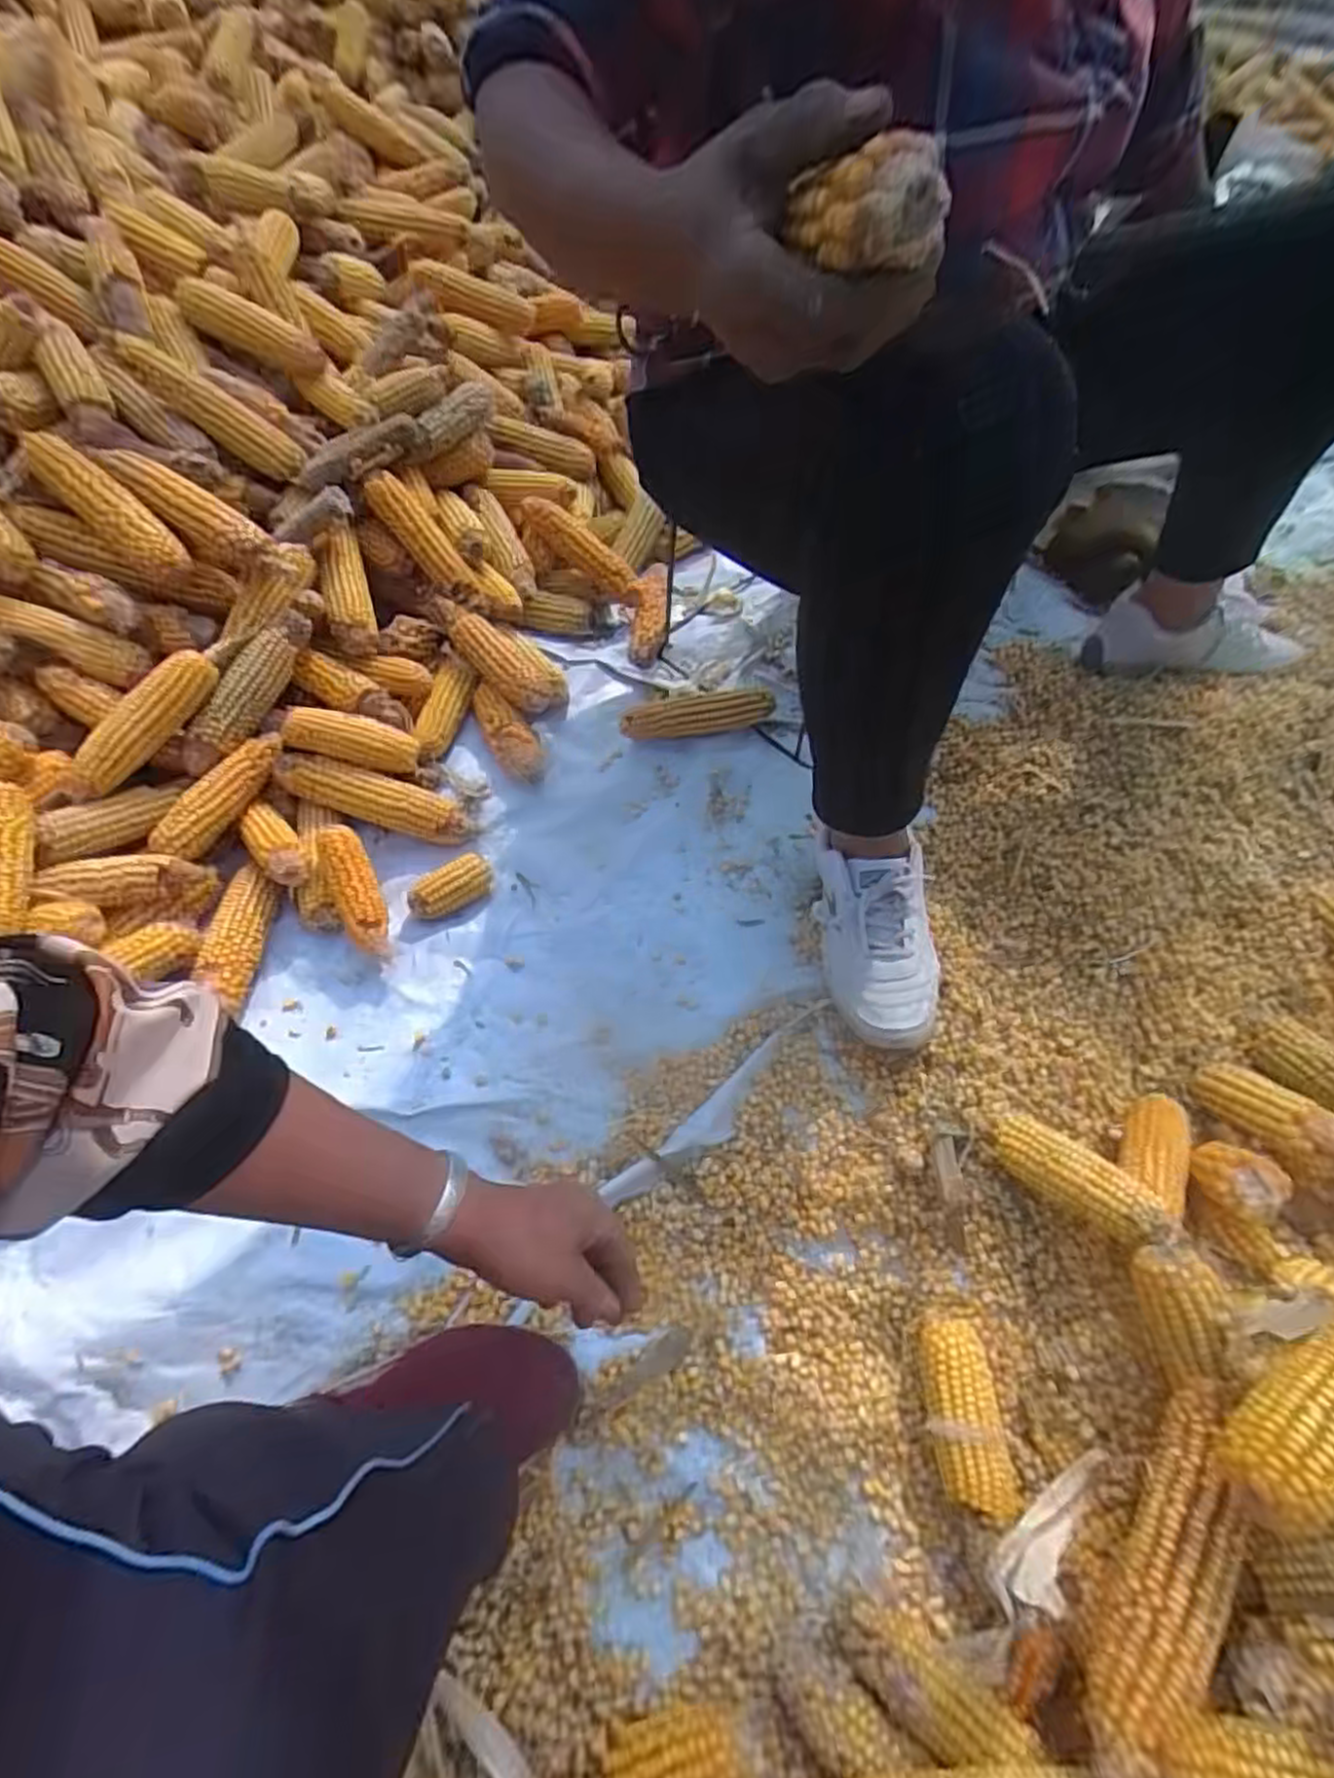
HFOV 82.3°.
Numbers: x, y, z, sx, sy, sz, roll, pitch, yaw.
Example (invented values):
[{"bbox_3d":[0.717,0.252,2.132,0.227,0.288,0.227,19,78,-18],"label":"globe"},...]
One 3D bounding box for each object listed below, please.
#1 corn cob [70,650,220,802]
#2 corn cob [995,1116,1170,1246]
[{"bbox_3d":[-0.508,-0.160,0.742,0.039,0.035,0.171,29,75,19],"label":"corn cob"},{"bbox_3d":[0.308,0.221,0.572,0.045,0.051,0.124,-33,31,-19],"label":"corn cob"}]

